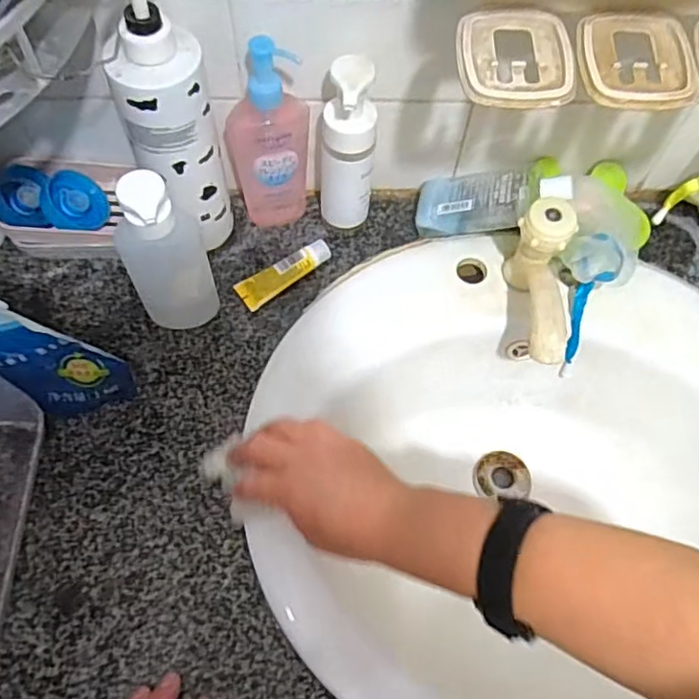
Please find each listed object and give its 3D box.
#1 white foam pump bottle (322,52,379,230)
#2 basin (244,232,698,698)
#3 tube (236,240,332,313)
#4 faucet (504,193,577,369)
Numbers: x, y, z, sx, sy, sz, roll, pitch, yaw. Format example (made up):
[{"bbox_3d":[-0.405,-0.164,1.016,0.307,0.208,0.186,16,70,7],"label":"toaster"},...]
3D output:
[{"bbox_3d":[-0.001,-0.172,0.544,0.047,0.175,0.051,8,64,2],"label":"white foam pump bottle"},{"bbox_3d":[0.164,0.125,0.568,0.475,0.151,0.437,1,64,-2],"label":"basin"},{"bbox_3d":[-0.061,-0.072,0.585,0.095,0.020,0.028,-32,69,-16],"label":"tube"},{"bbox_3d":[0.158,-0.047,0.526,0.045,0.096,0.130,9,64,2],"label":"faucet"}]

